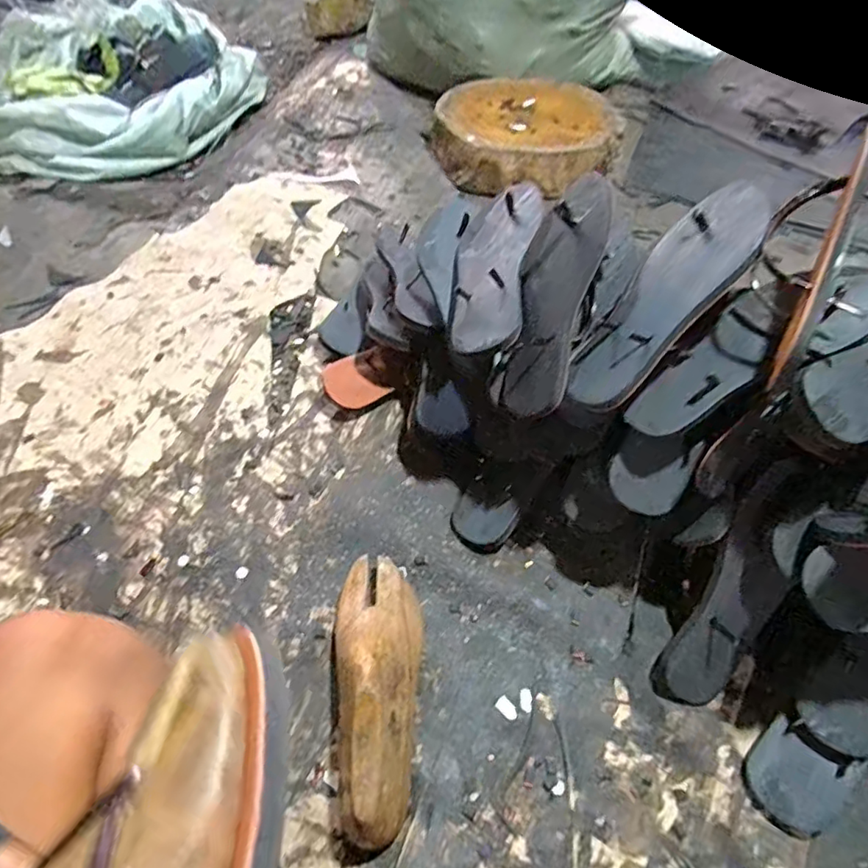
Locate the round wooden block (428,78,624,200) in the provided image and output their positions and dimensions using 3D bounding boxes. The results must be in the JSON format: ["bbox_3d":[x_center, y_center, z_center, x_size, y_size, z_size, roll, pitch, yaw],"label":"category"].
[{"bbox_3d":[0.187,-0.606,1.151,0.369,0.091,0.346,1,53,-1],"label":"round wooden block"}]

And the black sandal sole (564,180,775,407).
[{"bbox_3d":[0.216,-0.125,0.510,0.246,0.016,0.093,-56,38,-5],"label":"black sandal sole"}]

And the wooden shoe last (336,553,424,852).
[{"bbox_3d":[-0.049,0.218,0.509,0.079,0.086,0.239,-3,53,-5],"label":"wooden shoe last"}]

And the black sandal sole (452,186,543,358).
[{"bbox_3d":[0.061,-0.186,0.619,0.095,0.022,0.231,-3,58,31],"label":"black sandal sole"}]

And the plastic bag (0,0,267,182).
[{"bbox_3d":[-0.722,-0.729,1.173,0.576,0.143,0.535,14,54,8],"label":"plastic bag"}]

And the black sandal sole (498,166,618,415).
[{"bbox_3d":[0.114,-0.135,0.561,0.090,0.016,0.235,12,88,50],"label":"black sandal sole"}]

